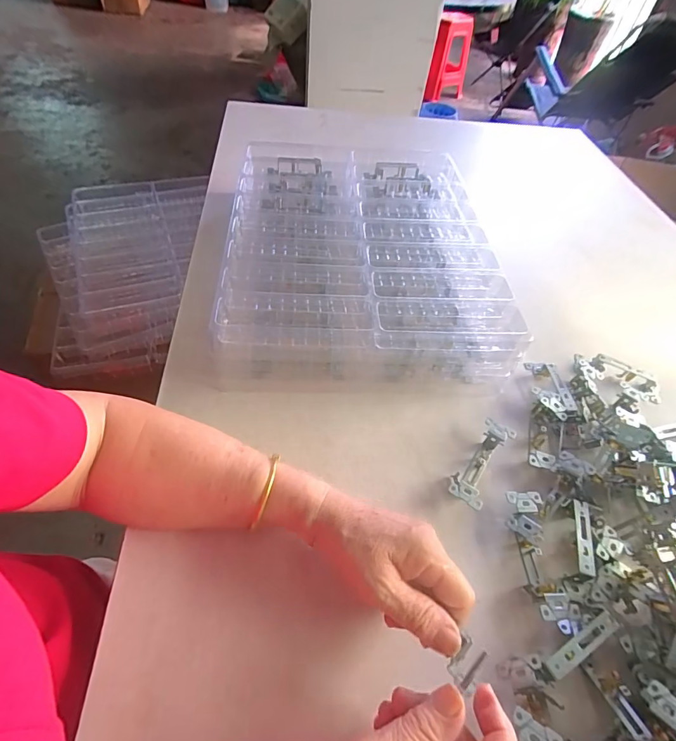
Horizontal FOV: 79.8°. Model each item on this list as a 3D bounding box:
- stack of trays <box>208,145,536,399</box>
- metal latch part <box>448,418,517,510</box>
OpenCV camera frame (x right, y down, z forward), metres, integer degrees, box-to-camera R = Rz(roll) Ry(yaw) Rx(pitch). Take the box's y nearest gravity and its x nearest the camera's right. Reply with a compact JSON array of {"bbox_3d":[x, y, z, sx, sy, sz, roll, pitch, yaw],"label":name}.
[{"bbox_3d":[0.027,-0.170,0.573,0.332,0.086,0.420,1,52,-6],"label":"stack of trays"},{"bbox_3d":[0.147,0.096,0.416,0.032,0.025,0.102,31,55,18],"label":"metal latch part"}]

